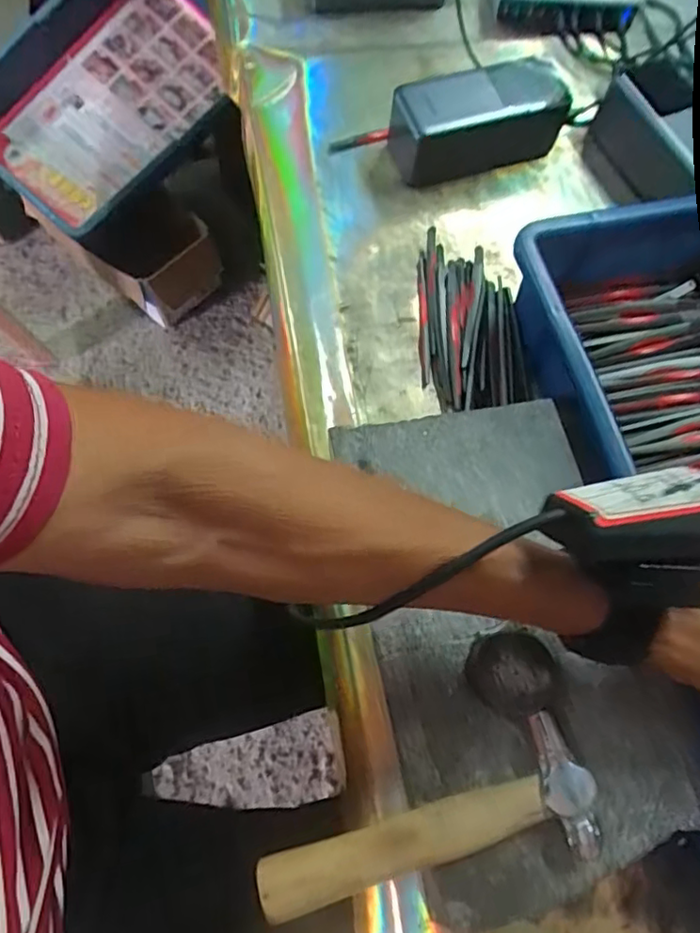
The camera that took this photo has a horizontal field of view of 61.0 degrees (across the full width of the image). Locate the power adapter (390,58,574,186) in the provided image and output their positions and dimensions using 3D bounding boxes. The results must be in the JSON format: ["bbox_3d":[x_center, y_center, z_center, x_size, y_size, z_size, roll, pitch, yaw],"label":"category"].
[{"bbox_3d":[0.095,-0.261,0.447,0.129,0.053,0.050,-18,71,-8],"label":"power adapter"}]

